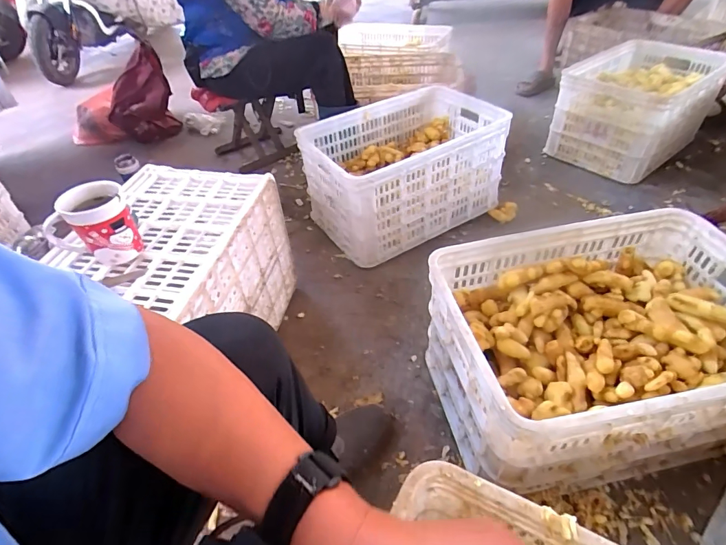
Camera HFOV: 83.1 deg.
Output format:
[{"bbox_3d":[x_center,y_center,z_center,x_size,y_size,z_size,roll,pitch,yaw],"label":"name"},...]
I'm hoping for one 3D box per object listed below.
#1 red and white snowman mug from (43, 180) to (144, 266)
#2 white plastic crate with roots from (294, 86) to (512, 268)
[{"bbox_3d":[-0.417,-0.067,0.656,0.105,0.120,0.111,-25,47,-20],"label":"red and white snowman mug"},{"bbox_3d":[0.122,-0.305,1.236,0.536,0.294,0.358,-25,47,-20],"label":"white plastic crate with roots"}]

